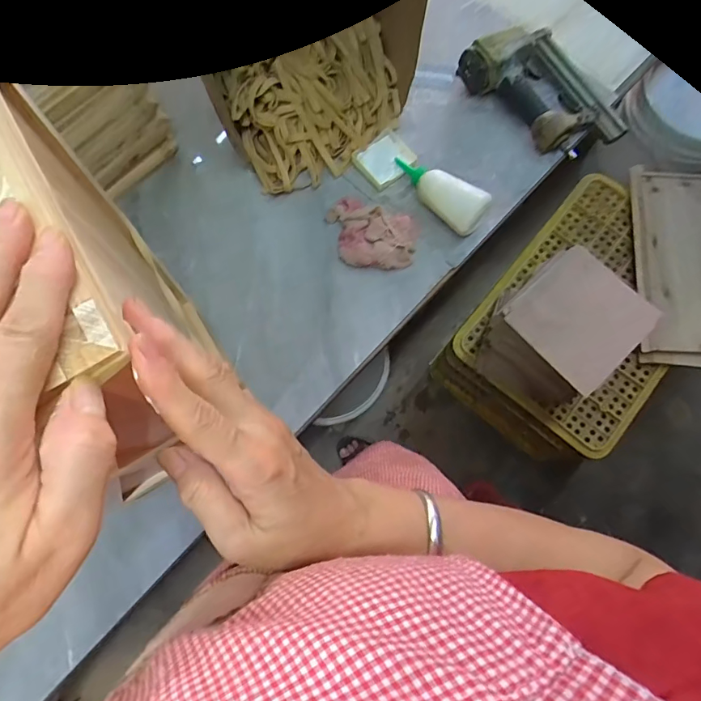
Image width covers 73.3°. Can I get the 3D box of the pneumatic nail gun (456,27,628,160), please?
[{"bbox_3d":[0.306,-0.402,0.723,0.159,0.073,0.249,-42,80,-9],"label":"pneumatic nail gun"}]

